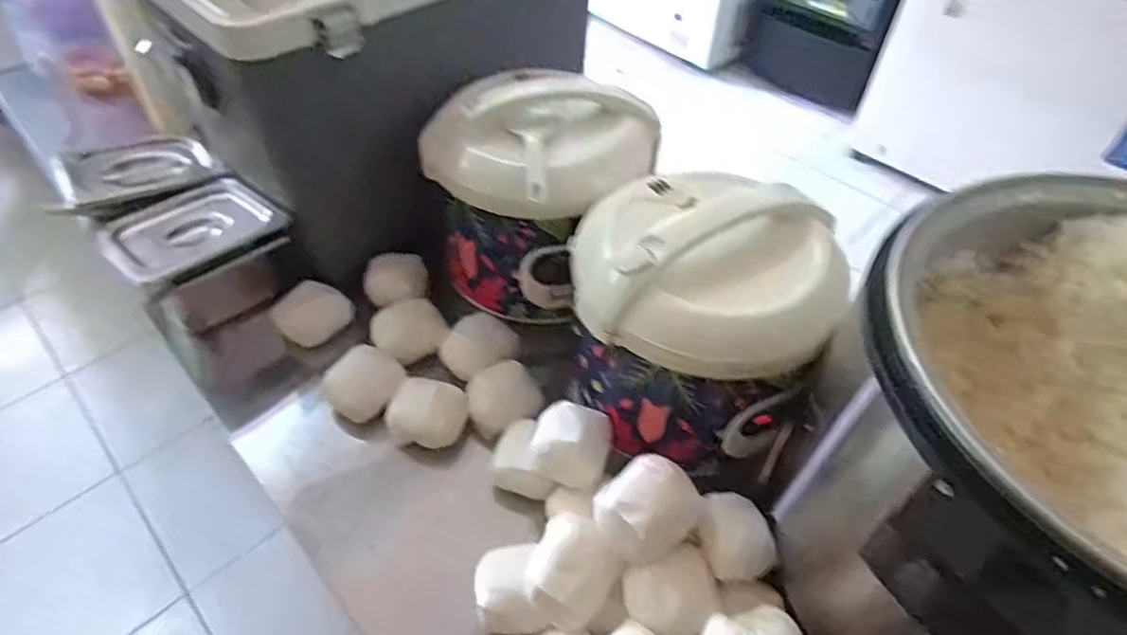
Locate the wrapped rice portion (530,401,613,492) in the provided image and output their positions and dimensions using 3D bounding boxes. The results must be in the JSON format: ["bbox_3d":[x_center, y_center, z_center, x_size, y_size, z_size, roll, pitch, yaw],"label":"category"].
[{"bbox_3d":[0.008,0.123,0.628,0.073,0.051,0.066,15,49,11],"label":"wrapped rice portion"}]

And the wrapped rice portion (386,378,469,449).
[{"bbox_3d":[-0.143,0.102,0.680,0.079,0.050,0.058,19,50,15],"label":"wrapped rice portion"}]

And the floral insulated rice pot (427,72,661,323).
[{"bbox_3d":[-0.019,-0.151,0.761,0.197,0.206,0.235,31,54,24],"label":"floral insulated rice pot"}]

